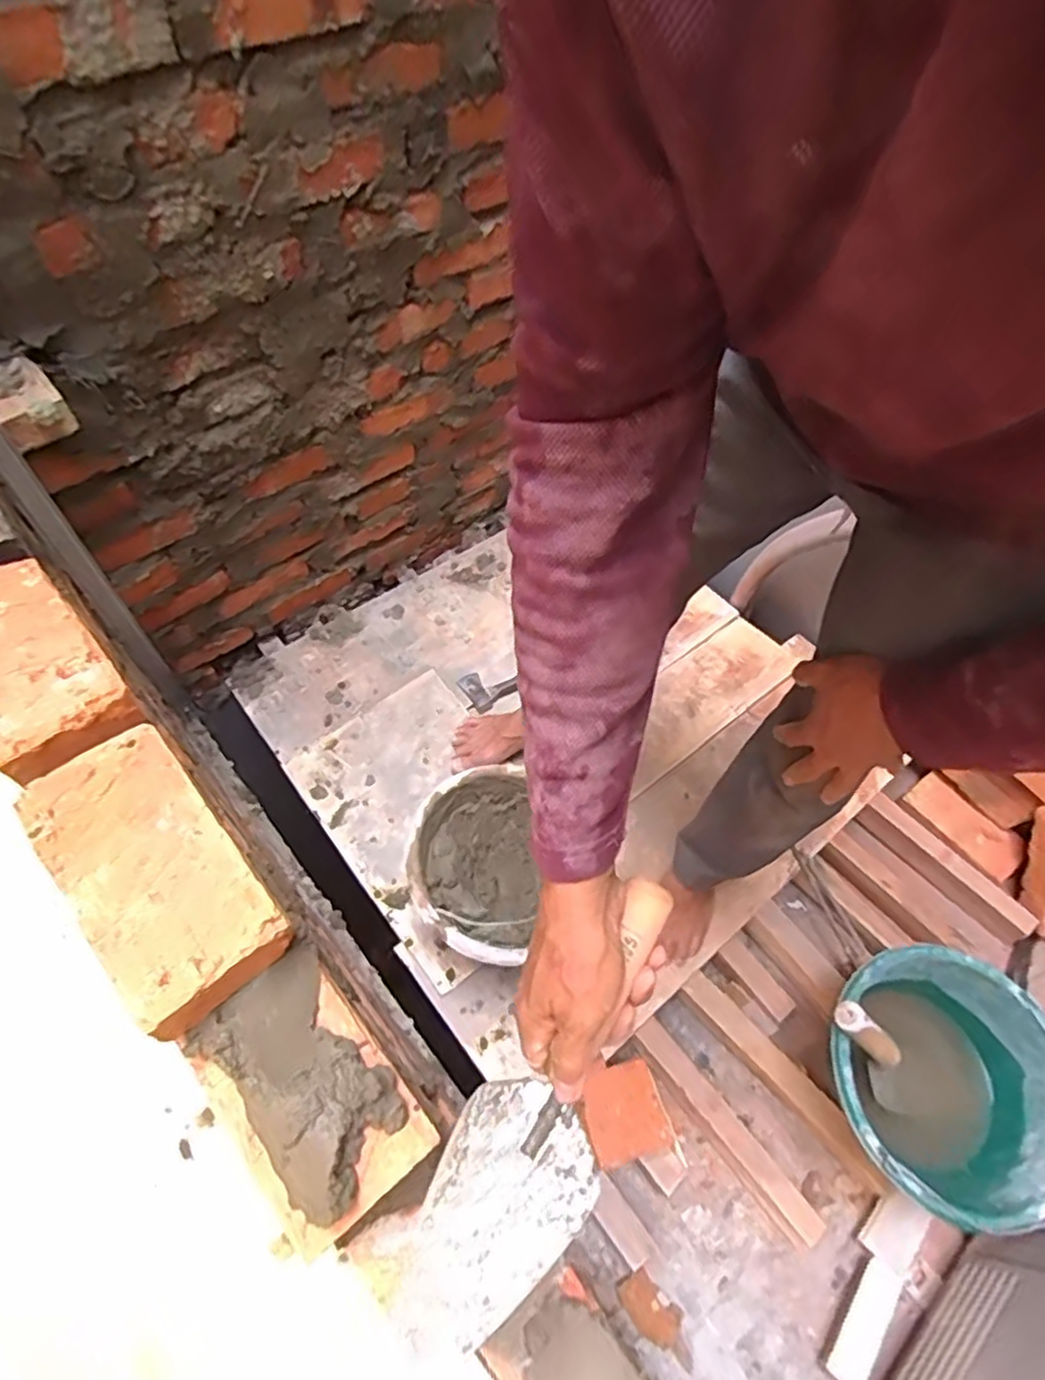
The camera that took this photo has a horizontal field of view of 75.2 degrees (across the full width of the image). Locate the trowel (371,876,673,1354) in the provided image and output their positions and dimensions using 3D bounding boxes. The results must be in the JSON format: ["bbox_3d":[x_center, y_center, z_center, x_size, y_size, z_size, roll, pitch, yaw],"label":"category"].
[{"bbox_3d":[0.020,0.252,0.416,0.088,0.051,0.285,30,86,15],"label":"trowel"}]

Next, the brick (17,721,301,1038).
[{"bbox_3d":[-0.246,0.121,0.458,0.098,0.047,0.195,-36,66,-23],"label":"brick"}]

